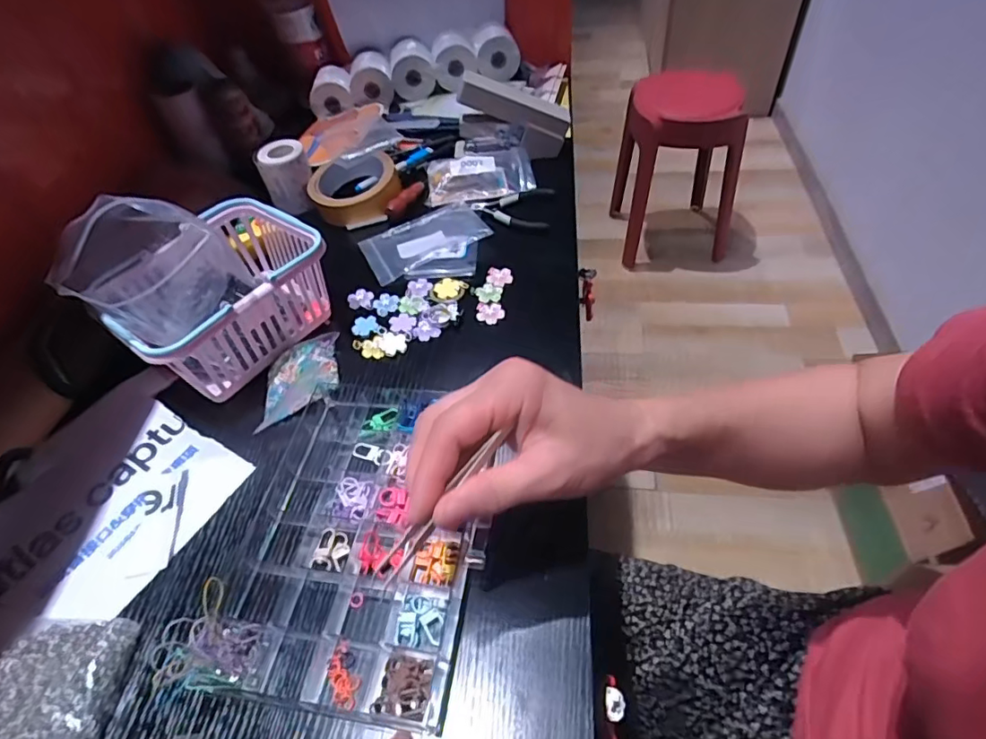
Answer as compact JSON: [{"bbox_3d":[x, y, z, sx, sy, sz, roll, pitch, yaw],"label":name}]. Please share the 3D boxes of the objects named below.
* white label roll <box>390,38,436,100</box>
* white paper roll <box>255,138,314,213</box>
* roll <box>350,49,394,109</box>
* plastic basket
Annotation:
[{"bbox_3d":[-0.106,-0.393,0.696,0.053,0.052,0.062,-10,50,-3],"label":"white label roll"},{"bbox_3d":[-0.222,-0.209,0.587,0.048,0.062,0.045,-23,52,-13],"label":"white paper roll"},{"bbox_3d":[-0.158,-0.379,0.700,0.054,0.051,0.047,-5,50,1],"label":"roll"},{"bbox_3d":[-0.221,-0.055,0.449,0.121,0.086,0.154,28,58,25],"label":"plastic basket"}]

